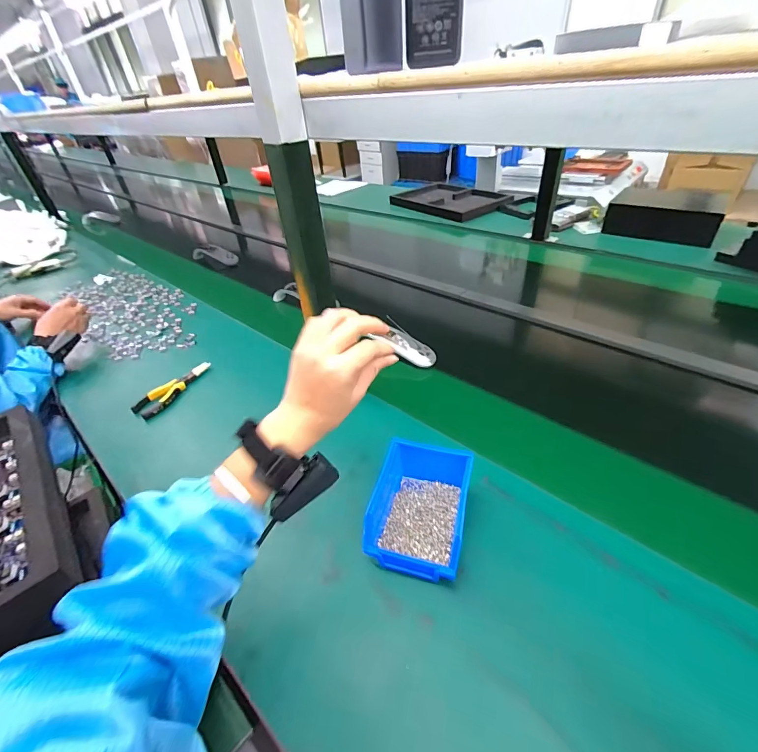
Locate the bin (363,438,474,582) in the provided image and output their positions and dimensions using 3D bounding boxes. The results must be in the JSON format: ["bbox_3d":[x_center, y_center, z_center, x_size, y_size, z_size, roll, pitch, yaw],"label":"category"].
[{"bbox_3d":[0.054,0.153,0.468,0.106,0.068,0.164,7,42,18],"label":"bin"}]

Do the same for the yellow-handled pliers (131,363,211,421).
[{"bbox_3d":[-0.394,0.019,0.733,0.049,0.015,0.163,22,48,31],"label":"yellow-handled pliers"}]

